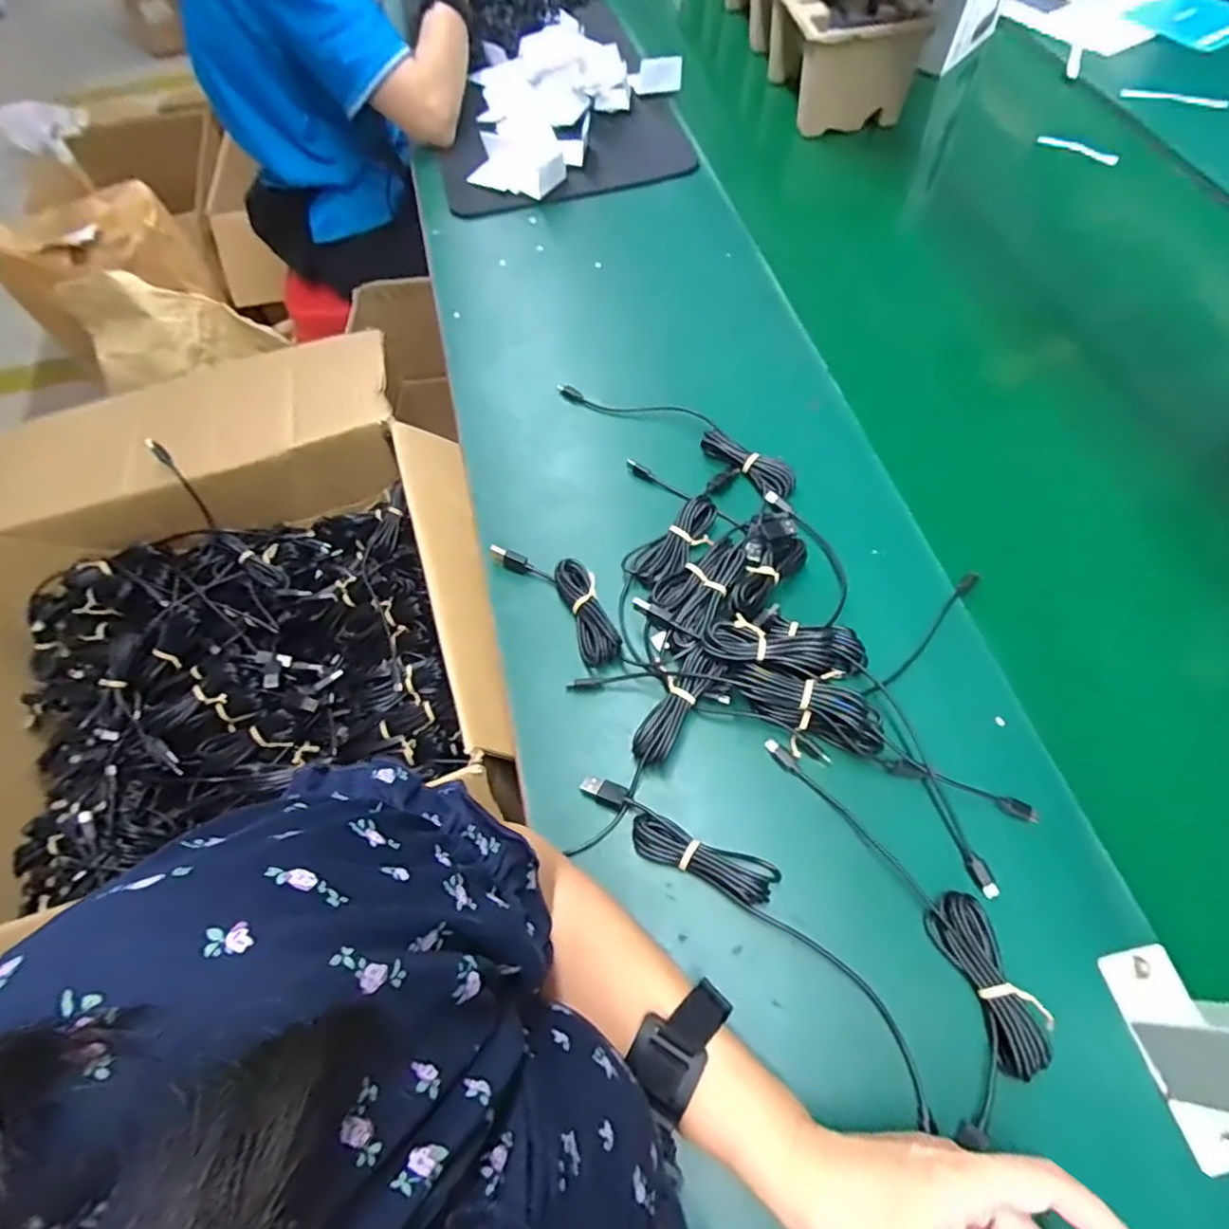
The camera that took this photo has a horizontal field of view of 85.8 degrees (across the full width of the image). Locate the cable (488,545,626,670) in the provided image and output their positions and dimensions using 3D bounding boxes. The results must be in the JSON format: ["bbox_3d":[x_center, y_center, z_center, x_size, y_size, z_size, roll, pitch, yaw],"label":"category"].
[{"bbox_3d":[-0.038,-0.017,0.505,0.046,0.017,0.127,-38,67,-14],"label":"cable"}]

